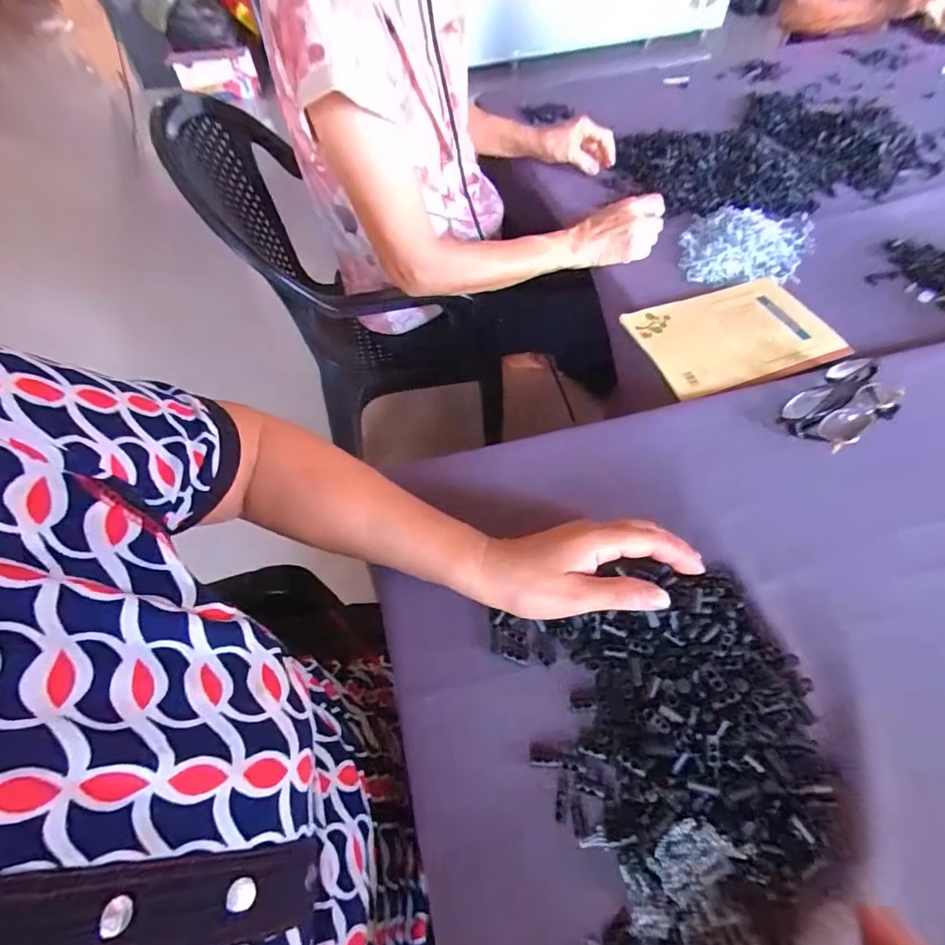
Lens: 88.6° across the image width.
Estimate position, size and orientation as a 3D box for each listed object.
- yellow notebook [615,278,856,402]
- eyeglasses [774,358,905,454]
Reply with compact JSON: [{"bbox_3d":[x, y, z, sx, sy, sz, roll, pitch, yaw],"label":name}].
[{"bbox_3d":[0.308,-0.161,0.561,0.221,0.011,0.148,-18,58,-10],"label":"yellow notebook"},{"bbox_3d":[0.366,-0.066,0.480,0.122,0.032,0.067,-31,61,-17],"label":"eyeglasses"}]

